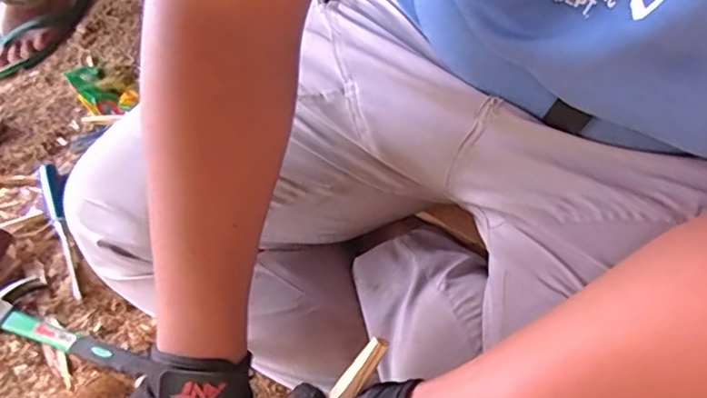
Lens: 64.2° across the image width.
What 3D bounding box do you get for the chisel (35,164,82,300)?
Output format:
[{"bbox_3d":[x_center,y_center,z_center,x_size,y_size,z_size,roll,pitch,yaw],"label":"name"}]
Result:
[{"bbox_3d":[-0.364,0.034,0.697,0.025,0.021,0.245,-26,53,-15],"label":"chisel"}]

